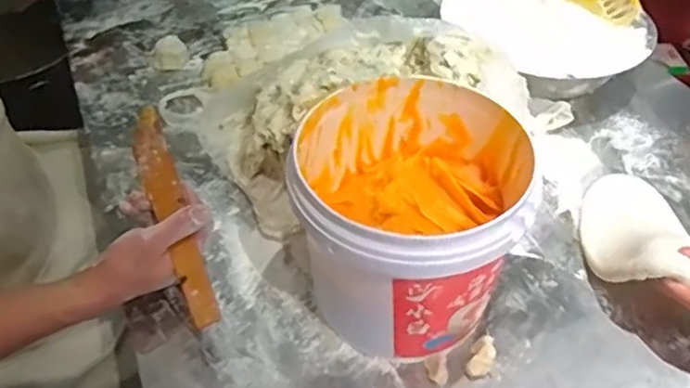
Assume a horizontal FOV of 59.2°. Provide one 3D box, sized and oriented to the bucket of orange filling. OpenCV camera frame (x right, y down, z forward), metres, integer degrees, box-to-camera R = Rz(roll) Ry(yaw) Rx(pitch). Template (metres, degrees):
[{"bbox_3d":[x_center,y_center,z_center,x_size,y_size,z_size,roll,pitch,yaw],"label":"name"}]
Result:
[{"bbox_3d":[0.060,0.029,0.562,0.187,0.189,0.193,0,46,0],"label":"bucket of orange filling"}]

